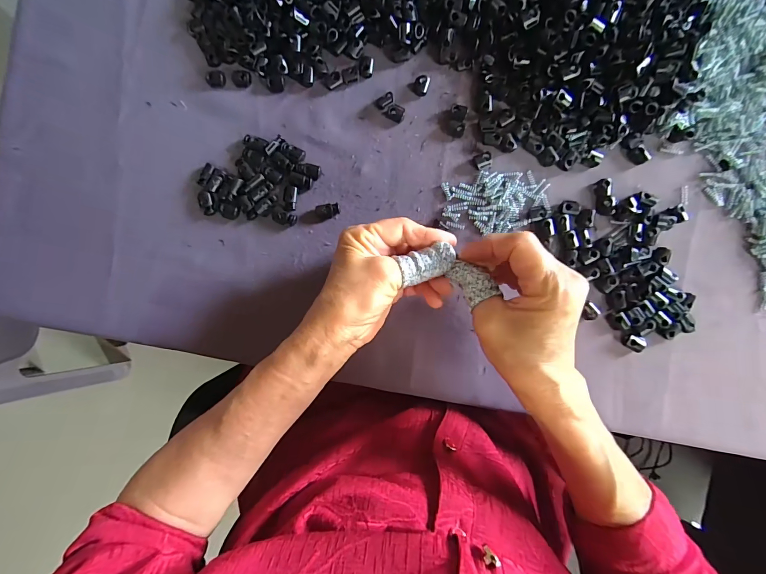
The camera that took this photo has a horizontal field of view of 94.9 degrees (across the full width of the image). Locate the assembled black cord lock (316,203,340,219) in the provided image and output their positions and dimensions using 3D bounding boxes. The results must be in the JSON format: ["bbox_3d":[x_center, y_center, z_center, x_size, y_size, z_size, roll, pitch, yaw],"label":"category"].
[{"bbox_3d":[-0.048,-0.065,0.301,0.020,0.007,0.012,-8,89,2],"label":"assembled black cord lock"}]

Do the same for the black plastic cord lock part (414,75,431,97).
[{"bbox_3d":[0.033,-0.173,0.299,0.012,0.006,0.018,16,90,3],"label":"black plastic cord lock part"}]

